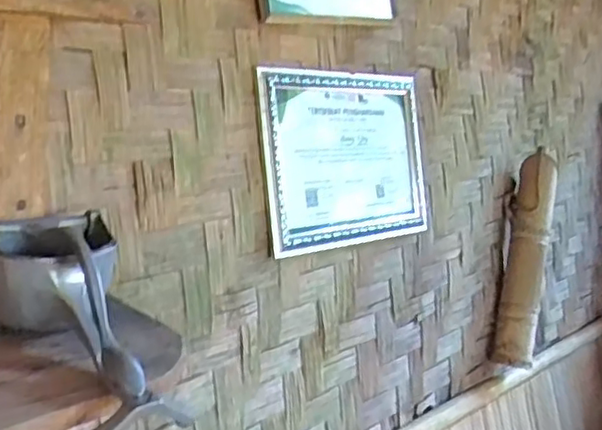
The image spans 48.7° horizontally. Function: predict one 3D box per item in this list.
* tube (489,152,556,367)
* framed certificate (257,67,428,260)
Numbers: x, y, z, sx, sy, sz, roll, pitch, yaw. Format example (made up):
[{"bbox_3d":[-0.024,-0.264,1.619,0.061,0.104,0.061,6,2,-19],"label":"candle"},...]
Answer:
[{"bbox_3d":[0.437,0.079,1.300,0.075,0.419,0.086,8,-11,24],"label":"tube"},{"bbox_3d":[0.080,-0.089,1.011,0.348,0.260,0.013,-8,2,-44],"label":"framed certificate"}]

